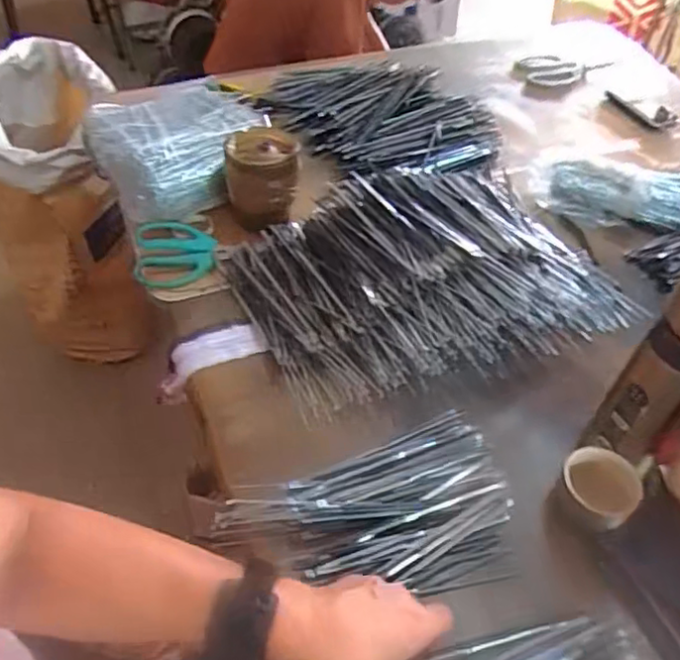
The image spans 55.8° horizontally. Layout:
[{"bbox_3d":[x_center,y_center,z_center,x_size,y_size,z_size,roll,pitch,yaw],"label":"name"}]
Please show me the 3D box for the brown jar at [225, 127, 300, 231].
[{"bbox_3d":[-0.092,-0.178,0.766,0.084,0.097,0.074,2,49,-2],"label":"brown jar"}]

